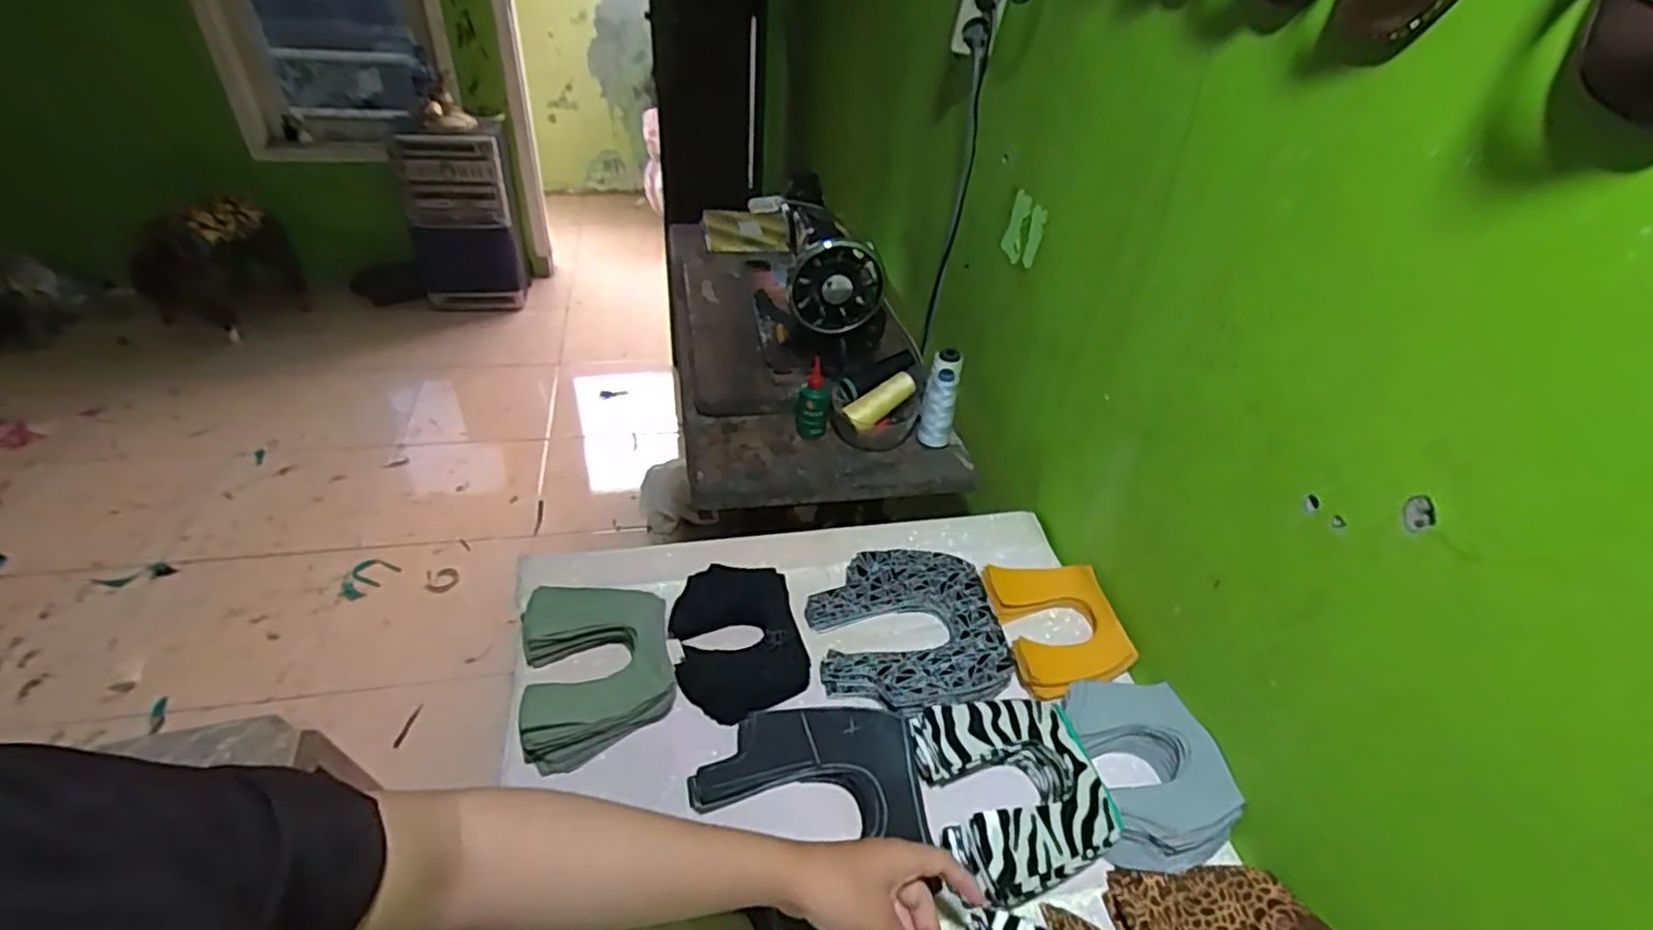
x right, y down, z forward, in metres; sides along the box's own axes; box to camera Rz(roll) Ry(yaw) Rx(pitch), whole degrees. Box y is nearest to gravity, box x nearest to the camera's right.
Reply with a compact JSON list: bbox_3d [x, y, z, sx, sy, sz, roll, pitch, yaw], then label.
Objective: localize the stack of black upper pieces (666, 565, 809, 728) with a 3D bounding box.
[{"bbox_3d":[-0.090,0.170,0.730,0.123,0.032,0.161,-7,41,-16],"label":"stack of black upper pieces"}]

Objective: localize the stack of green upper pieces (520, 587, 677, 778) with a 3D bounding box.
[{"bbox_3d":[-0.216,0.186,0.680,0.132,0.047,0.174,-8,42,-17],"label":"stack of green upper pieces"}]

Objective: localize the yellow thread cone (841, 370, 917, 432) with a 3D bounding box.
[{"bbox_3d":[0.077,-0.091,1.009,0.120,0.035,0.038,-35,53,-20],"label":"yellow thread cone"}]

